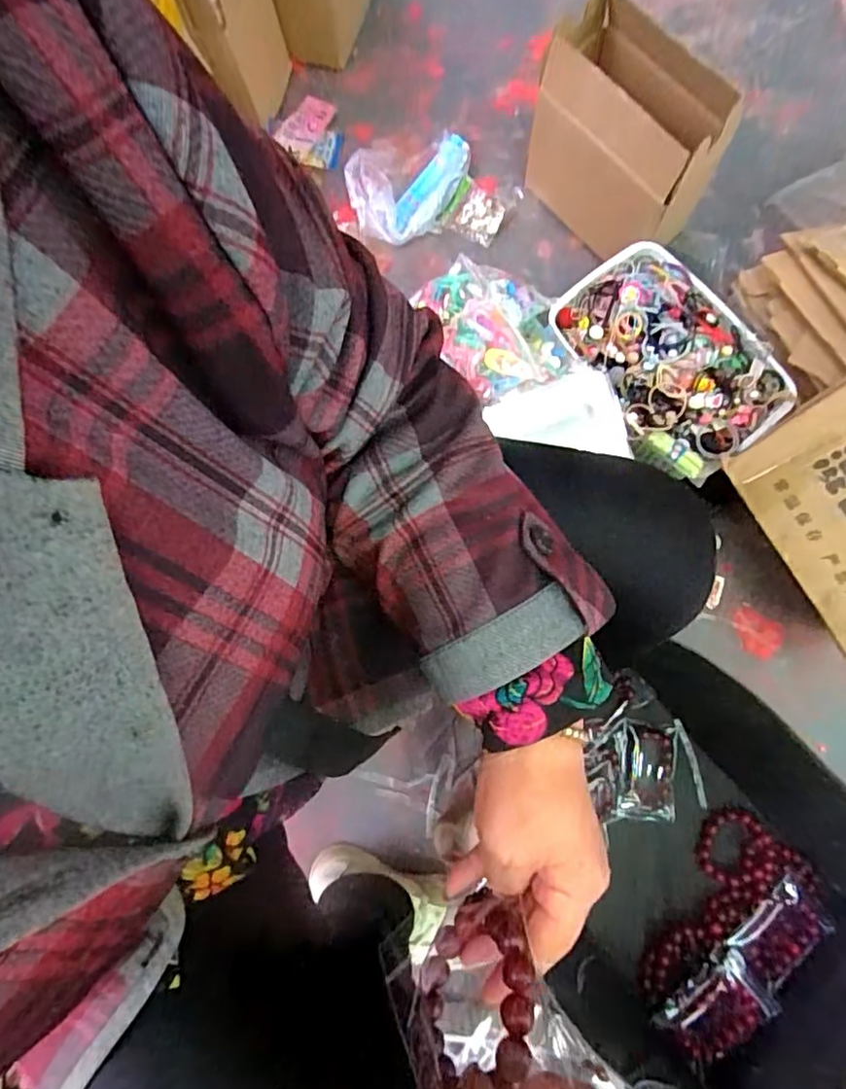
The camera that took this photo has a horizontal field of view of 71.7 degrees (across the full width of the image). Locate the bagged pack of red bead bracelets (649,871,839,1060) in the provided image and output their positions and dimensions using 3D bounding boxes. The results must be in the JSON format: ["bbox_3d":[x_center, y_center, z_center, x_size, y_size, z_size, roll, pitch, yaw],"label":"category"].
[{"bbox_3d":[0.367,0.482,0.666,0.229,0.042,0.082,-31,80,-17],"label":"bagged pack of red bead bracelets"}]

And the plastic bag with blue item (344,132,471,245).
[{"bbox_3d":[-0.025,-0.543,0.862,0.143,0.054,0.198,33,82,7],"label":"plastic bag with blue item"}]

